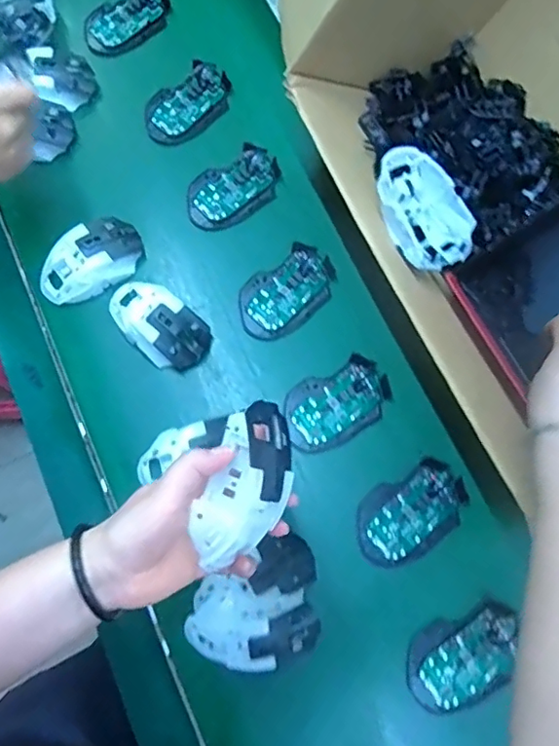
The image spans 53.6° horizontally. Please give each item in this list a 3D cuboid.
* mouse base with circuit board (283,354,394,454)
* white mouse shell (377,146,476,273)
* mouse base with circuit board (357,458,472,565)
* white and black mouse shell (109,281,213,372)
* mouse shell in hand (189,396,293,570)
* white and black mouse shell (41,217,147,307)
[{"bbox_3d":[0.060,0.033,0.572,0.113,0.017,0.072,-26,76,-6],"label":"mouse base with circuit board"},{"bbox_3d":[0.131,-0.147,0.511,0.071,0.038,0.115,-25,76,-6],"label":"white mouse shell"},{"bbox_3d":[0.129,0.136,0.541,0.117,0.014,0.072,-34,77,-8],"label":"mouse base with circuit board"},{"bbox_3d":[-0.127,-0.050,0.582,0.120,0.034,0.067,39,79,10],"label":"white and black mouse shell"},{"bbox_3d":[-0.020,0.073,0.361,0.049,0.041,0.106,20,76,6],"label":"mouse shell in hand"},{"bbox_3d":[-0.201,-0.118,0.597,0.072,0.042,0.118,40,79,10],"label":"white and black mouse shell"}]

